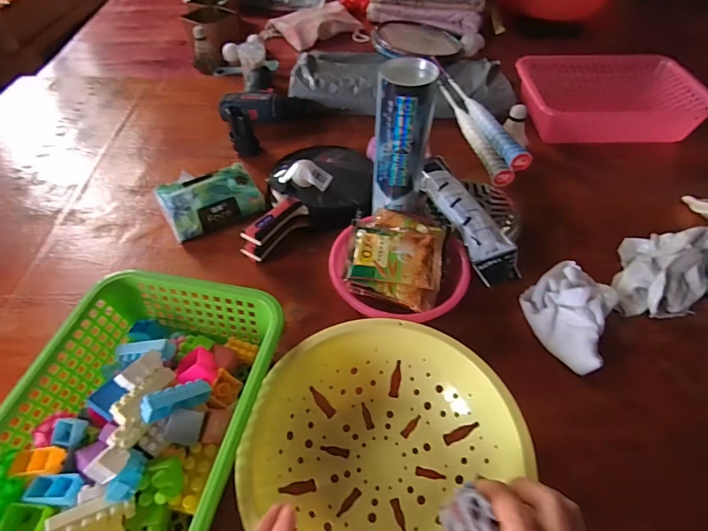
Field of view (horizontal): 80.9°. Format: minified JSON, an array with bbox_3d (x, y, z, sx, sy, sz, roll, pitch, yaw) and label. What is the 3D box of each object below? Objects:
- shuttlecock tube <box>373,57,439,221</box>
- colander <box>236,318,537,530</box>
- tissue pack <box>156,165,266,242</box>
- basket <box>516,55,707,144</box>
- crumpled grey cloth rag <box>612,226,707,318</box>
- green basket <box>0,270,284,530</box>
[{"bbox_3d":[0.061,-0.156,0.519,0.065,0.170,0.058,9,51,9],"label":"shuttlecock tube"},{"bbox_3d":[0.026,0.172,0.395,0.235,0.067,0.232,-35,58,-25],"label":"colander"},{"bbox_3d":[-0.212,-0.098,0.617,0.133,0.063,0.081,-22,53,-17],"label":"tissue pack"},{"bbox_3d":[0.461,-0.307,0.769,0.284,0.081,0.186,-2,50,0],"label":"basket"},{"bbox_3d":[0.405,-0.002,0.533,0.151,0.061,0.124,-5,50,-3],"label":"crumpled grey cloth rag"},{"bbox_3d":[-0.204,0.151,0.397,0.215,0.082,0.289,9,51,8],"label":"green basket"}]

